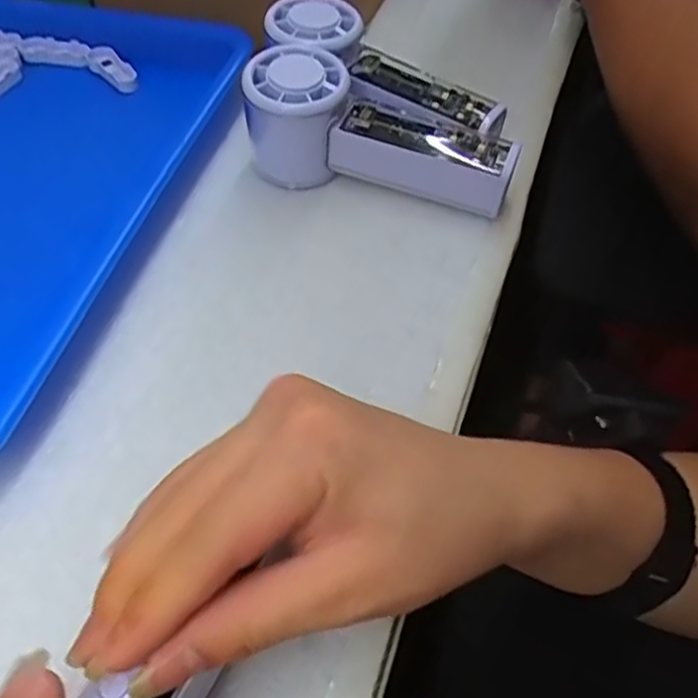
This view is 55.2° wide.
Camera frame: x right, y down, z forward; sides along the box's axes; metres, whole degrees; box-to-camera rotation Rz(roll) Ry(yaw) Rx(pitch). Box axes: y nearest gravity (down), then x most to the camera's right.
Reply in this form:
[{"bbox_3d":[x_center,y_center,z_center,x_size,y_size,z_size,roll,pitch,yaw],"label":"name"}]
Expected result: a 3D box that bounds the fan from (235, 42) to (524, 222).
[{"bbox_3d":[0.015,-0.117,0.369,0.152,0.050,0.055,22,58,15],"label":"fan"}]

